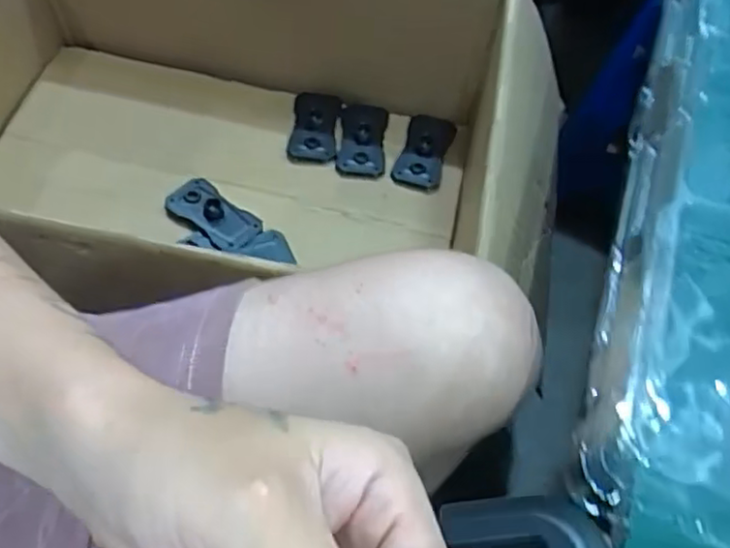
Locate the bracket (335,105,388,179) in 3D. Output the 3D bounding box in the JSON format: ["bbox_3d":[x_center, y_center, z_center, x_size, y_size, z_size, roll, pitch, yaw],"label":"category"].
[{"bbox_3d":[-0.003,-0.171,0.827,0.059,0.012,0.119,4,61,-1],"label":"bracket"}]

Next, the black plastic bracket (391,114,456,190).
[{"bbox_3d":[0.073,-0.152,0.803,0.056,0.019,0.106,18,61,6],"label":"black plastic bracket"}]

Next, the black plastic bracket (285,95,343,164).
[{"bbox_3d":[-0.062,-0.182,0.820,0.056,0.013,0.107,5,61,-1],"label":"black plastic bracket"}]

